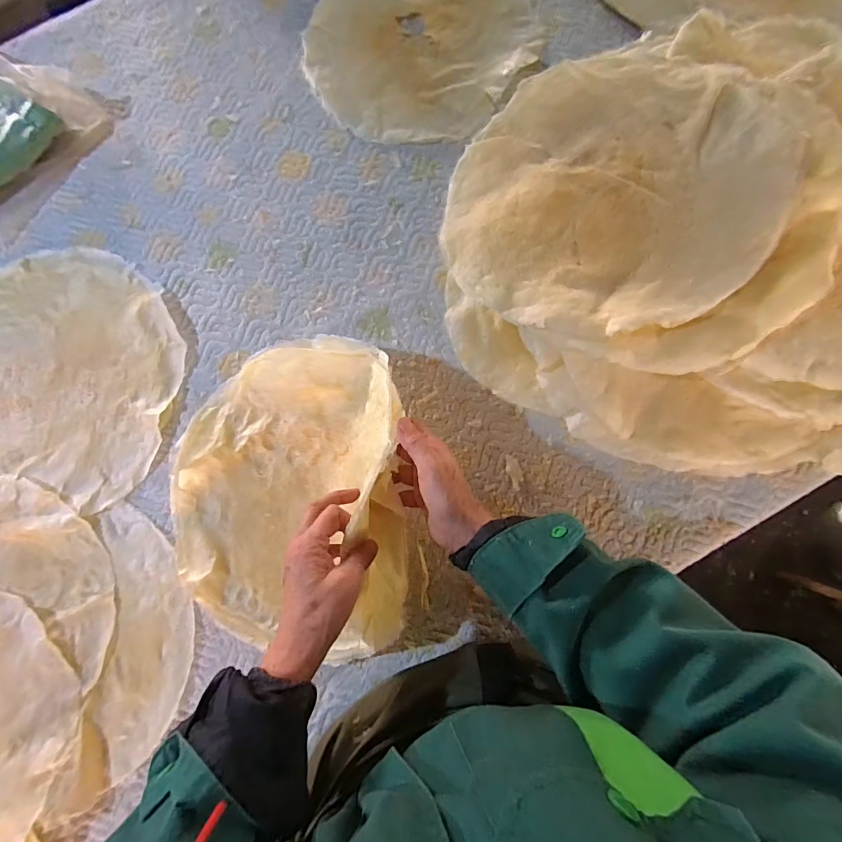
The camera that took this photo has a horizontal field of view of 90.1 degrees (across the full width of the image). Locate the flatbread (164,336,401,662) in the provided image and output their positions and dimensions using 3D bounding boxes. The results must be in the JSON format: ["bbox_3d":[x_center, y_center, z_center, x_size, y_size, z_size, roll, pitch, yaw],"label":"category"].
[{"bbox_3d":[-0.160,0.070,0.457,0.284,0.176,0.343,-1,77,-2],"label":"flatbread"}]

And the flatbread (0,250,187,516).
[{"bbox_3d":[-0.500,-0.076,0.570,0.359,0.006,0.326,13,79,5],"label":"flatbread"}]

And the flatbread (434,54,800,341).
[{"bbox_3d":[0.206,-0.260,0.475,0.359,0.031,0.333,-4,78,16],"label":"flatbread"}]

